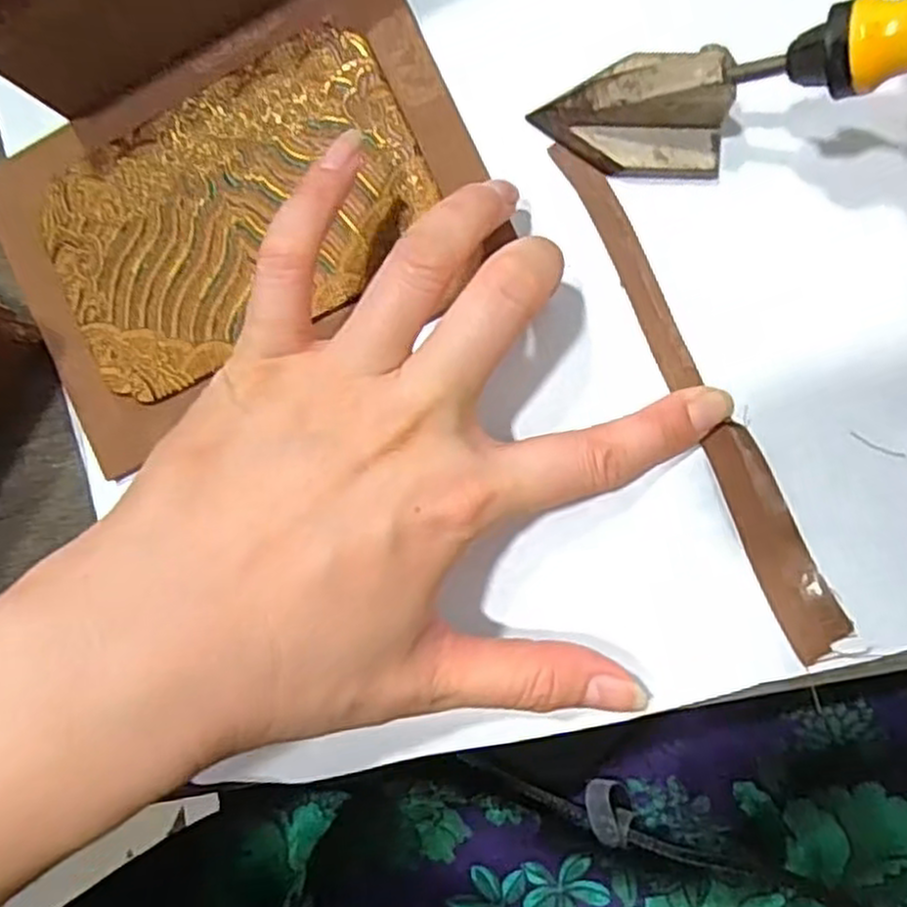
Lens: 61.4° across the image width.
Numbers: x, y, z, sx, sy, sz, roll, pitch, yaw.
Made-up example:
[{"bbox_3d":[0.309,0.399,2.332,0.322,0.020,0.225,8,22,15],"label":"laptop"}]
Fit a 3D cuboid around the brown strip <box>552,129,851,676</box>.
[{"bbox_3d":[0.074,-0.018,0.230,0.016,0.004,0.169,-26,86,2],"label":"brown strip"}]

